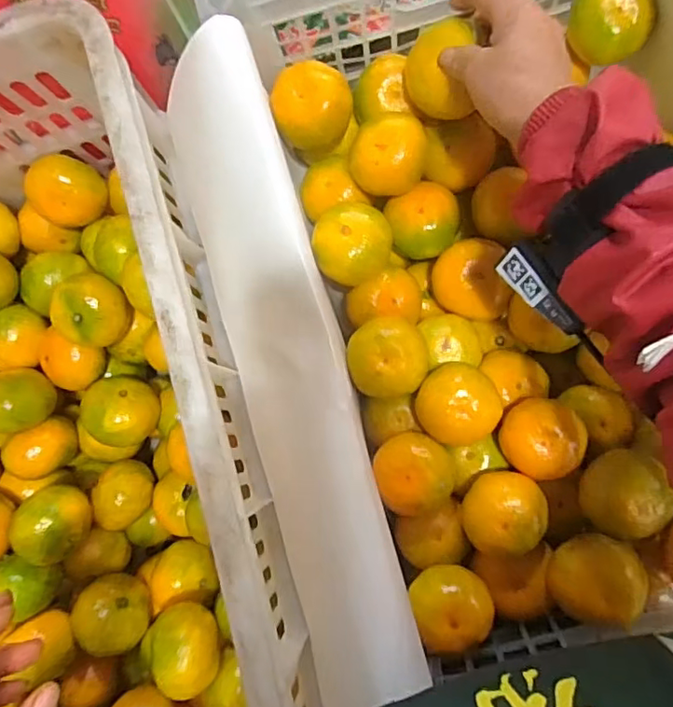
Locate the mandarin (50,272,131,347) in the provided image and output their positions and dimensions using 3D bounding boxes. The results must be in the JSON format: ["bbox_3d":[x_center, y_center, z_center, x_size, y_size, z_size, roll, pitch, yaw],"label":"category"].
[{"bbox_3d":[-0.202,-0.035,0.464,0.050,0.048,0.056,28,87,9],"label":"mandarin"}]

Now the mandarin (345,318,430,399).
[{"bbox_3d":[0.040,0.004,0.436,0.059,0.041,0.059,-1,83,7],"label":"mandarin"}]

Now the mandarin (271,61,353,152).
[{"bbox_3d":[-0.018,-0.196,0.448,0.060,0.046,0.053,-18,82,4],"label":"mandarin"}]

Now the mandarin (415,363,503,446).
[{"bbox_3d":[0.094,0.039,0.431,0.063,0.044,0.060,1,84,7],"label":"mandarin"}]

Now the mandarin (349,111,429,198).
[{"bbox_3d":[0.041,-0.151,0.433,0.059,0.041,0.052,-14,82,5],"label":"mandarin"}]

